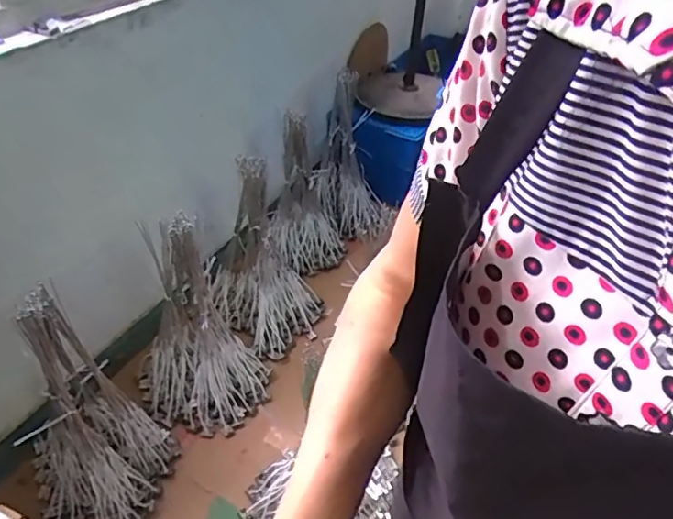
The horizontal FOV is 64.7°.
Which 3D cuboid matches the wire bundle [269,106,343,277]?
[{"bbox_3d":[-0.095,-0.206,1.753,0.231,0.576,0.173,4,41,3],"label":"wire bundle"}]

